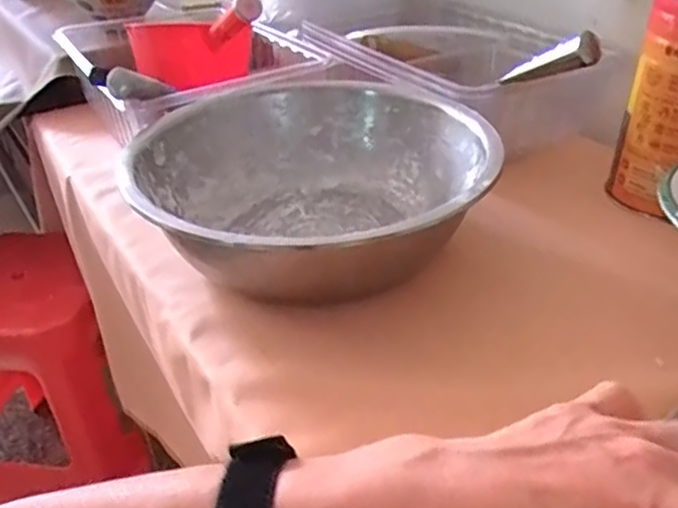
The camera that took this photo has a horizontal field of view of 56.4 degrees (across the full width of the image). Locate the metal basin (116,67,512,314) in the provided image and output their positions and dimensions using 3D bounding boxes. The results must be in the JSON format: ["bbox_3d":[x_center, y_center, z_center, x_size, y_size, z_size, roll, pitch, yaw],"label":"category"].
[{"bbox_3d":[-0.021,-0.068,0.623,0.327,0.110,0.329,-1,34,1],"label":"metal basin"}]

